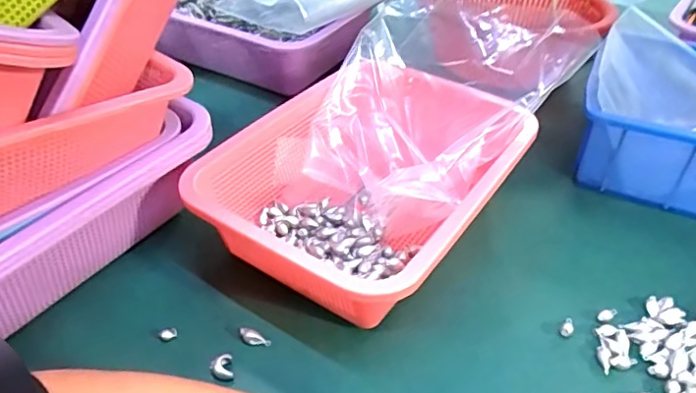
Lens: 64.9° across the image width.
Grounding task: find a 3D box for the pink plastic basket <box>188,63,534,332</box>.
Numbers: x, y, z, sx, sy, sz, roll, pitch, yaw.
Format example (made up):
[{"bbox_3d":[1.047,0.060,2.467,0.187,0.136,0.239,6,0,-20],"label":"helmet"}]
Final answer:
[{"bbox_3d":[0.020,-0.011,0.450,0.190,0.087,0.262,25,45,26],"label":"pink plastic basket"}]

